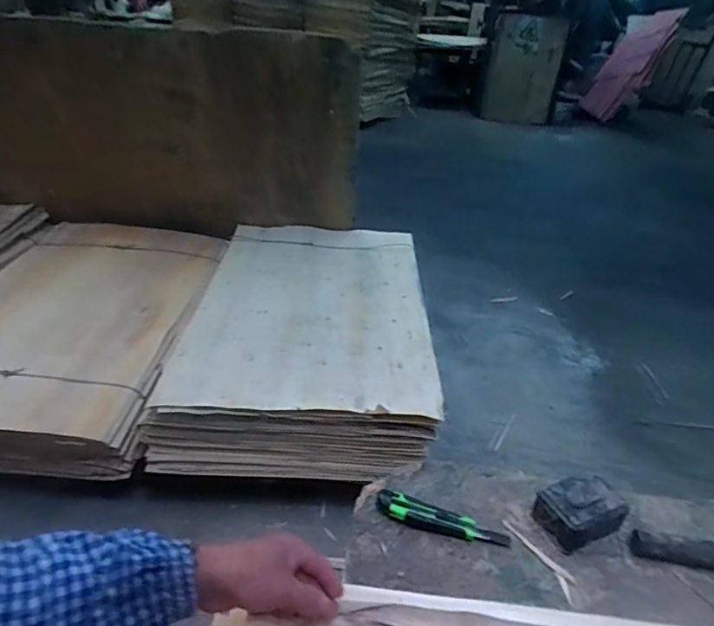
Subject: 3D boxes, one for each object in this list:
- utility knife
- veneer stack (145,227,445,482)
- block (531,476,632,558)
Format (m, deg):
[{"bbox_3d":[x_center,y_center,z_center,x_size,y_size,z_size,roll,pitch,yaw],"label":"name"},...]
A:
[{"bbox_3d":[0.121,0.297,0.700,0.190,0.024,0.038,13,34,12],"label":"utility knife"},{"bbox_3d":[-0.182,0.050,1.874,0.861,0.277,1.201,3,33,-2],"label":"veneer stack"},{"bbox_3d":[0.319,0.280,0.709,0.112,0.065,0.085,-10,36,-15],"label":"block"}]

